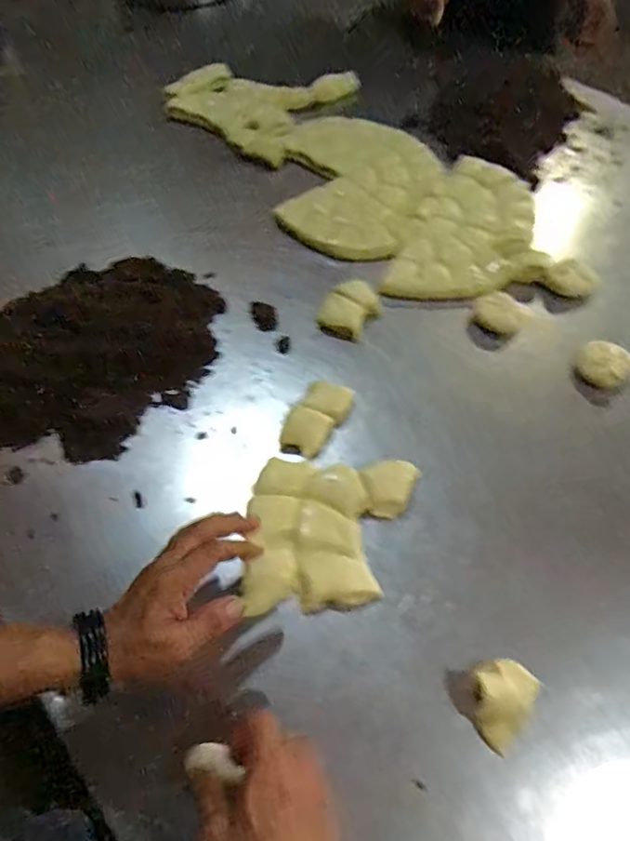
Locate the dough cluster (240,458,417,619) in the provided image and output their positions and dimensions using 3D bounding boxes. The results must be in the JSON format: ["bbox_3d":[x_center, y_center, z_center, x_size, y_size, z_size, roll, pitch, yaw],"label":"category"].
[{"bbox_3d":[0.014,0.103,0.528,0.148,0.023,0.146,4,55,3],"label":"dough cluster"}]

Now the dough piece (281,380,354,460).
[{"bbox_3d":[0.003,-0.004,0.611,0.048,0.032,0.097,21,58,14],"label":"dough piece"}]

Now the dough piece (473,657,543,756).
[{"bbox_3d":[0.146,0.222,0.451,0.048,0.029,0.061,31,61,20],"label":"dough piece"}]

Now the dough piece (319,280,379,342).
[{"bbox_3d":[0.043,-0.136,0.706,0.063,0.030,0.078,23,58,15],"label":"dough piece"}]

